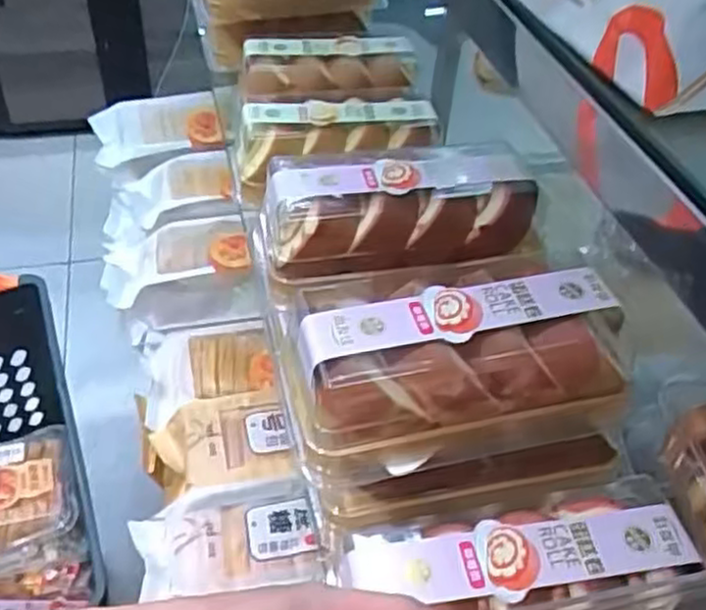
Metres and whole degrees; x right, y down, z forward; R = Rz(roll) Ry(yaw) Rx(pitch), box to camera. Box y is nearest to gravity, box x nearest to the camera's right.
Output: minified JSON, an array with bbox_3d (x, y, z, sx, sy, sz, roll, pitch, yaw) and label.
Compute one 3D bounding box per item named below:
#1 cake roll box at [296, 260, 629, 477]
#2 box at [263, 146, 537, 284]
[{"bbox_3d":[0.062,0.026,0.442,0.189,0.071,0.088,-7,45,-12],"label":"cake roll box"},{"bbox_3d":[0.033,-0.065,0.520,0.182,0.056,0.079,-3,44,-8],"label":"box"}]

